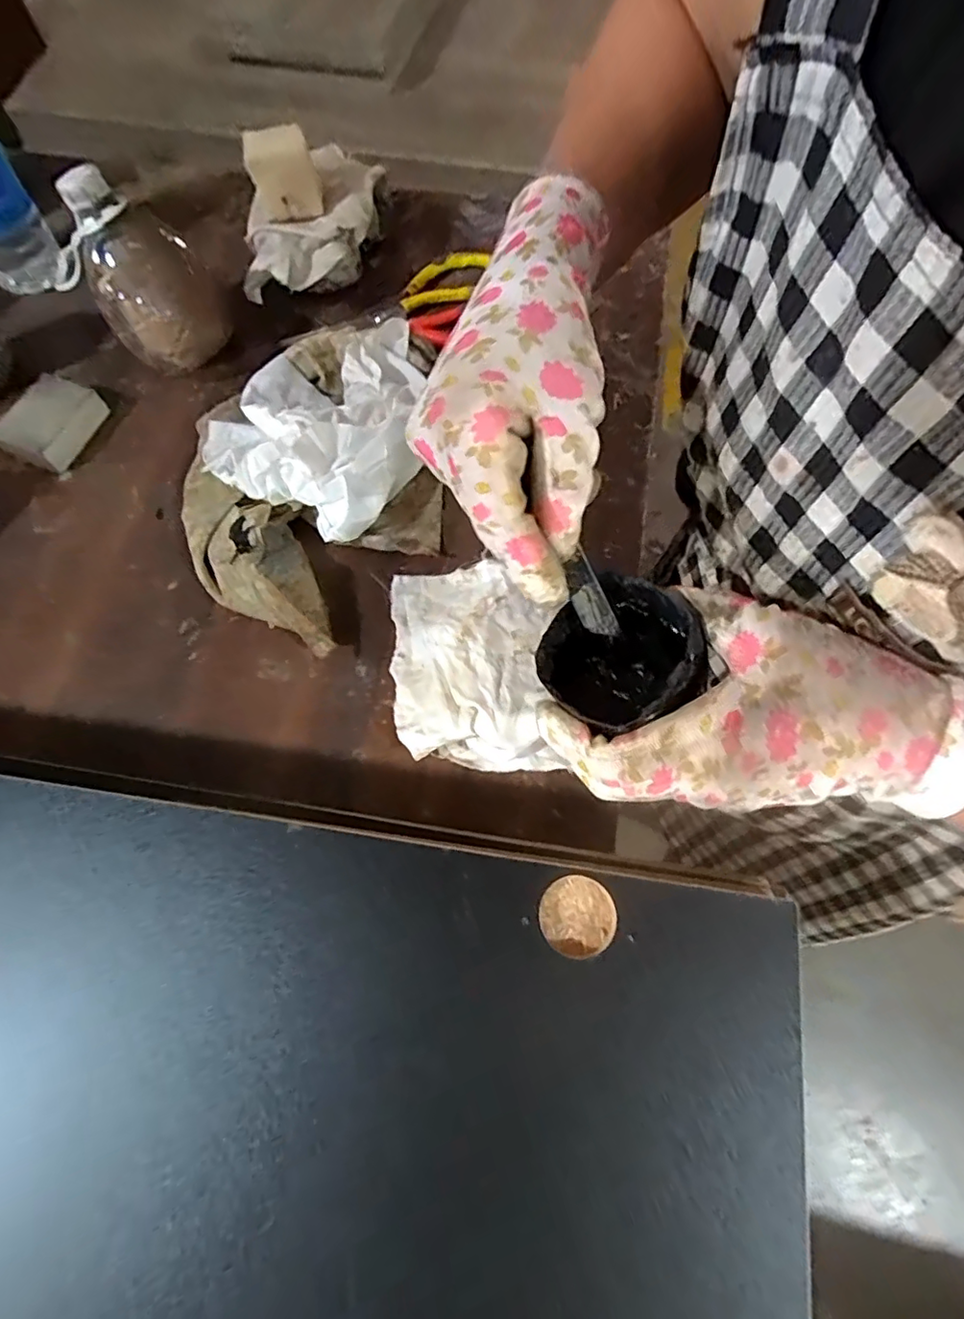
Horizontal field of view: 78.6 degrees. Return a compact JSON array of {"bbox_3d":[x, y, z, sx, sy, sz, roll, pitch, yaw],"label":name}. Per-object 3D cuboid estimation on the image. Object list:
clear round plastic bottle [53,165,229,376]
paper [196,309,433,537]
[{"bbox_3d":[-0.260,-0.291,0.456,0.094,0.143,0.088,-1,70,1],"label":"clear round plastic bottle"},{"bbox_3d":[-0.117,-0.184,0.449,0.142,0.063,0.171,28,73,11],"label":"paper"}]

